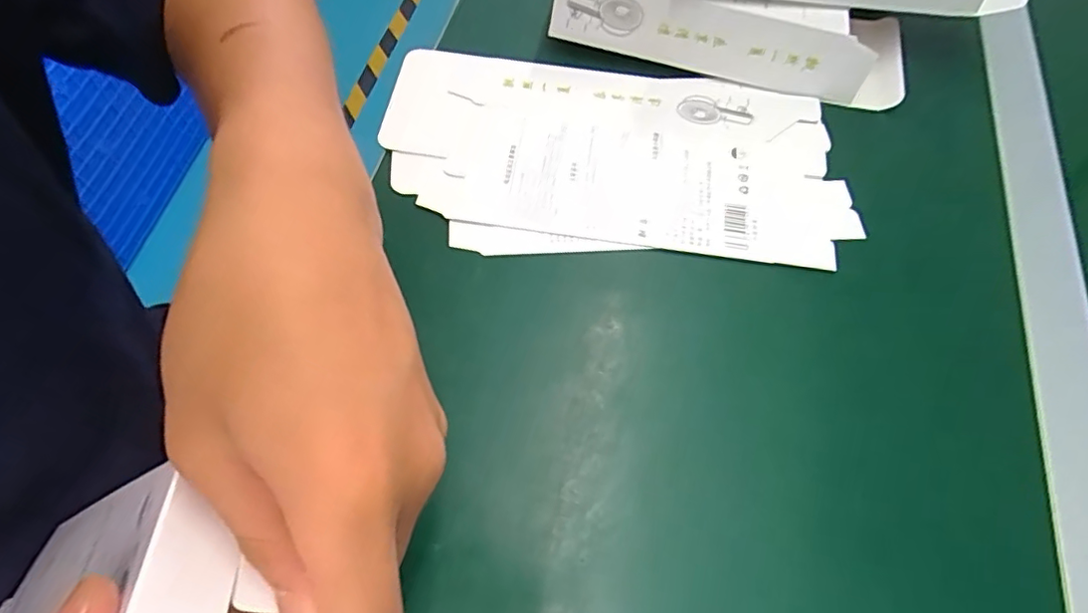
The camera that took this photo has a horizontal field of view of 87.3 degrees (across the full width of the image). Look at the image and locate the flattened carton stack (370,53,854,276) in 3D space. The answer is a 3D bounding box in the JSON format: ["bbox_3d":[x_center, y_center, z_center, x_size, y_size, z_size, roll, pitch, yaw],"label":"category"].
[{"bbox_3d":[0.045,-0.098,0.367,0.289,0.010,0.147,5,64,0],"label":"flattened carton stack"}]

